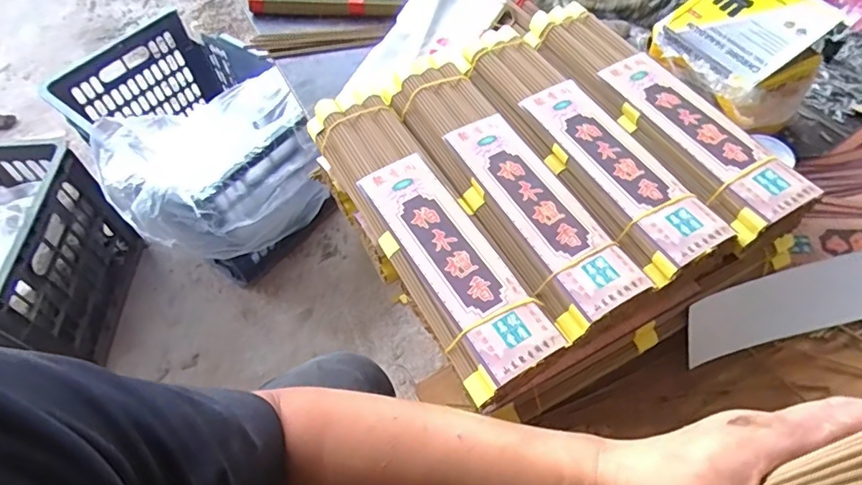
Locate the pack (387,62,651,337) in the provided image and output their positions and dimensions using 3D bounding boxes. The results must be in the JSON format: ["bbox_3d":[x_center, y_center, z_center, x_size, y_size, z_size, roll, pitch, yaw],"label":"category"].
[{"bbox_3d":[0.066,-0.055,0.475,0.086,0.054,0.307,-26,59,-14],"label":"pack"}]

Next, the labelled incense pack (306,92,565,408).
[{"bbox_3d":[-0.010,-0.019,0.447,0.083,0.041,0.315,-26,59,-13],"label":"labelled incense pack"}]

